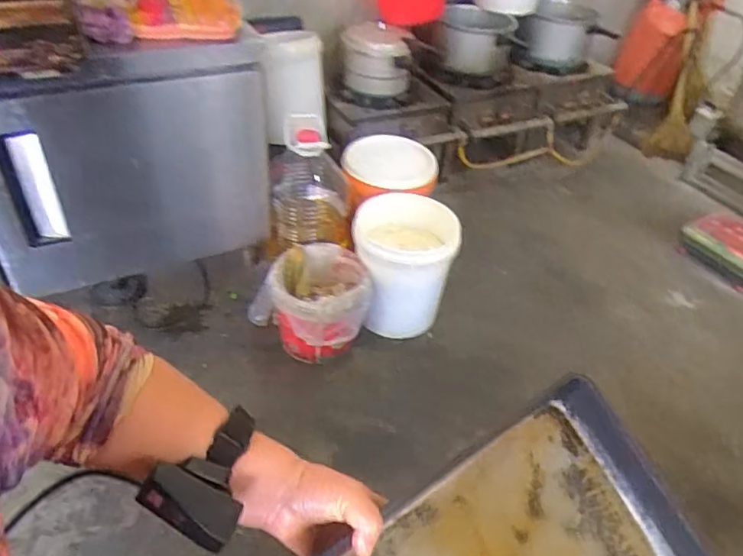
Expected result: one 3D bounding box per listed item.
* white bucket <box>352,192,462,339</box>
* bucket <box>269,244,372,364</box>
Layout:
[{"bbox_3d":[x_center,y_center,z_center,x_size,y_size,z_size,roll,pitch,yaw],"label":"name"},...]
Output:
[{"bbox_3d":[0.092,-0.029,1.764,0.291,0.391,0.291,3,40,-2],"label":"white bucket"},{"bbox_3d":[-0.142,0.084,1.683,0.276,0.256,0.259,3,40,-3],"label":"bucket"}]

